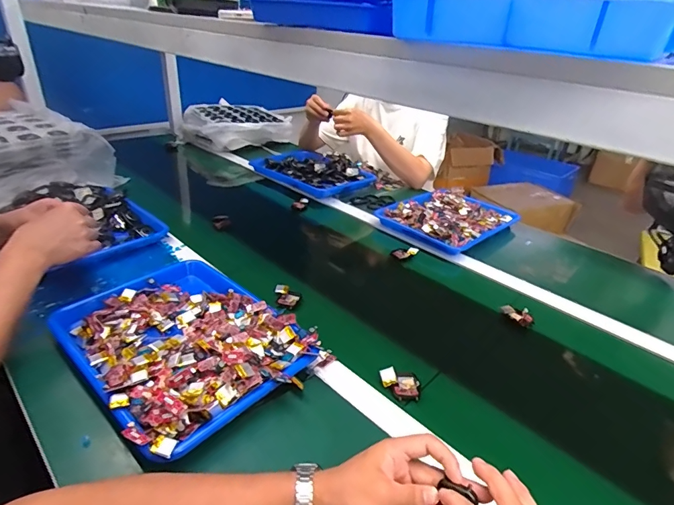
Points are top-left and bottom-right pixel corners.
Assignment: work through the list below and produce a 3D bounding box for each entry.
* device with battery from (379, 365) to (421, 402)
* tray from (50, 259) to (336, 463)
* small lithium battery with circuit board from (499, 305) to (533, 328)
[{"bbox_3d":[0.085,0.175,0.556,0.052,0.023,0.039,-1,30,-10],"label":"device with battery"},{"bbox_3d":[-0.214,0.112,0.589,0.337,0.060,0.265,28,37,35],"label":"tray"},{"bbox_3d":[0.311,0.107,0.716,0.053,0.019,0.027,27,36,35],"label":"small lithium battery with circuit board"}]

